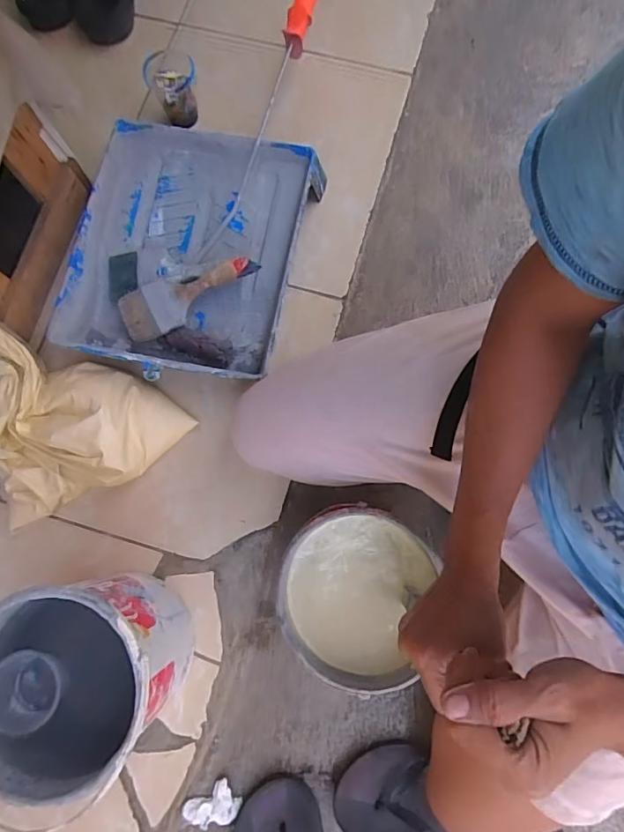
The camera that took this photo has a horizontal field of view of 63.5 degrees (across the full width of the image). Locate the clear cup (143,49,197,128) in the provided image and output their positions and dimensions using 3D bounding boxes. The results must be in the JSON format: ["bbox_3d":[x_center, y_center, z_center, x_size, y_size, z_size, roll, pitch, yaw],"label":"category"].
[{"bbox_3d":[-0.197,-0.468,0.719,0.057,0.087,0.059,-34,78,-5],"label":"clear cup"}]

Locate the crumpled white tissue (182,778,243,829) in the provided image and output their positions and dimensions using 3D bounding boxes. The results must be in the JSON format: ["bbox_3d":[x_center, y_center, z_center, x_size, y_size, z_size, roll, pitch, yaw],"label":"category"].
[{"bbox_3d":[-0.123,0.489,0.628,0.064,0.013,0.046,-28,77,-3],"label":"crumpled white tissue"}]

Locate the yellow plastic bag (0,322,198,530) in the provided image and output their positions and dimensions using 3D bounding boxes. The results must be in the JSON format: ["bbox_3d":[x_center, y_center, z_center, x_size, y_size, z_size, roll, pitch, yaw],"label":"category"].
[{"bbox_3d":[-0.311,-0.026,0.624,0.249,0.117,0.248,-22,80,-1],"label":"yellow plastic bag"}]

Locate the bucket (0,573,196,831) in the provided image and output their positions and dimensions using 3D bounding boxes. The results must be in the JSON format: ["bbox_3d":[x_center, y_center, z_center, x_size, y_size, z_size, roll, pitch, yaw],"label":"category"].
[{"bbox_3d":[-0.232,0.261,0.523,0.171,0.191,0.180,-1,77,3],"label":"bucket"}]

